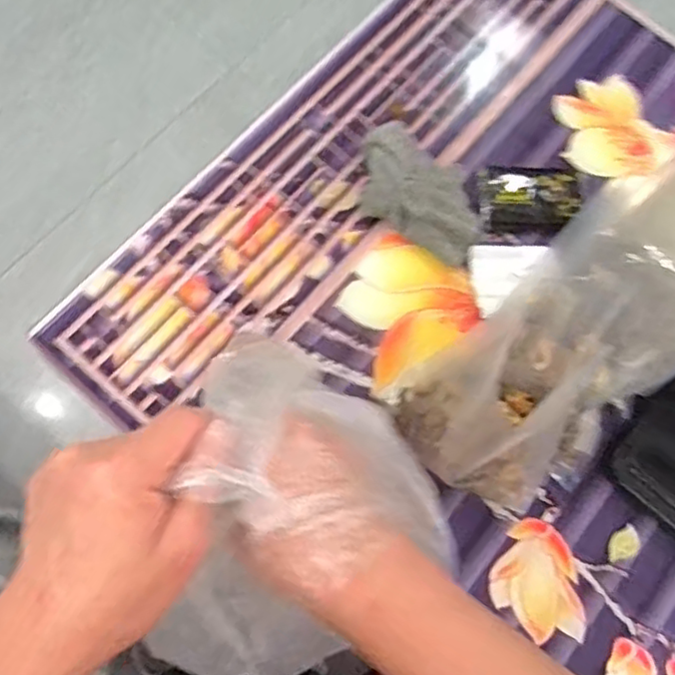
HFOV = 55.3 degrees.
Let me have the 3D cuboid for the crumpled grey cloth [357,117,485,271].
[{"bbox_3d":[0.096,-0.168,0.710,0.161,0.042,0.114,33,77,7],"label":"crumpled grey cloth"}]

